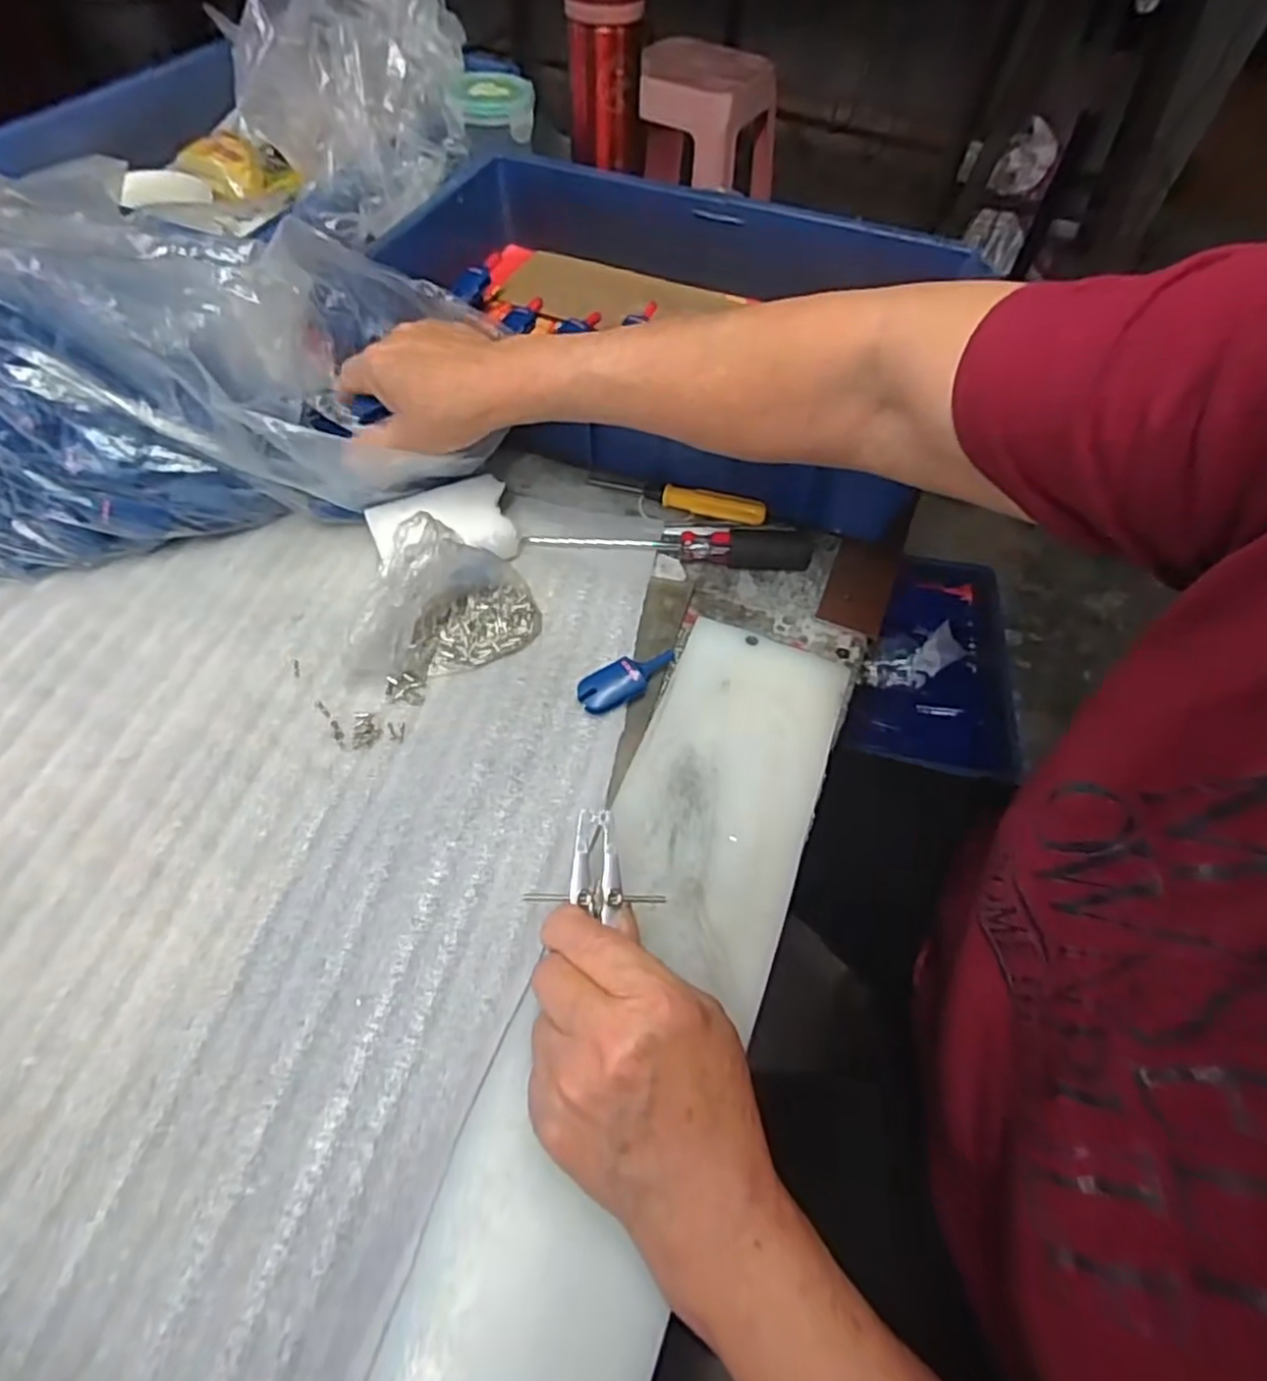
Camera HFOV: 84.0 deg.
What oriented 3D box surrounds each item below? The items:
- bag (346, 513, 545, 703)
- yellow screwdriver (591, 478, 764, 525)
[{"bbox_3d":[-0.109,-0.052,0.380,0.102,0.063,0.071,-30,63,-22],"label":"bag"},{"bbox_3d":[0.028,-0.130,0.467,0.120,0.017,0.014,18,57,9],"label":"yellow screwdriver"}]

